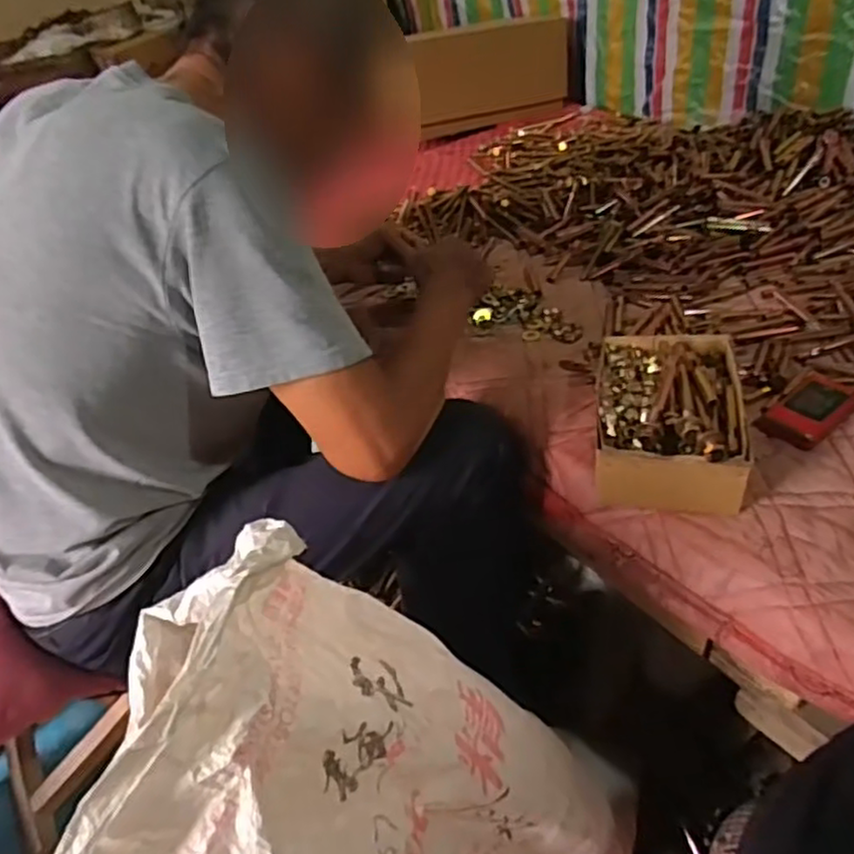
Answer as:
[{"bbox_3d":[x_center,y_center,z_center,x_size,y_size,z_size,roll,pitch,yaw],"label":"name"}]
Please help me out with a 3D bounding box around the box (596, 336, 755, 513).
[{"bbox_3d":[0.236,-0.010,0.684,0.133,0.081,0.199,2,41,12],"label":"box"}]

